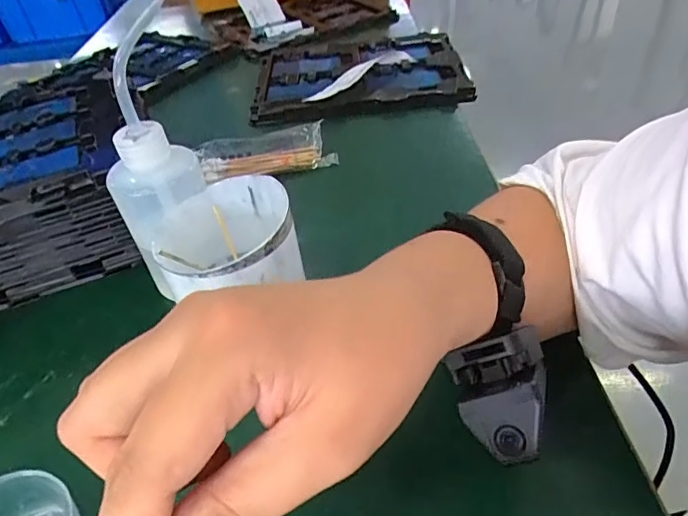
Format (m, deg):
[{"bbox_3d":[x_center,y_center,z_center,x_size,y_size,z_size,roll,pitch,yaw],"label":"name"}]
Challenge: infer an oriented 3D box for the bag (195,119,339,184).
[{"bbox_3d":[-0.078,-0.106,0.496,0.129,0.030,0.045,-11,42,-5],"label":"bag"}]

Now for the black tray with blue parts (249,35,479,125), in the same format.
[{"bbox_3d":[0.015,-0.233,0.614,0.244,0.028,0.179,-6,42,1],"label":"black tray with blue parts"}]

